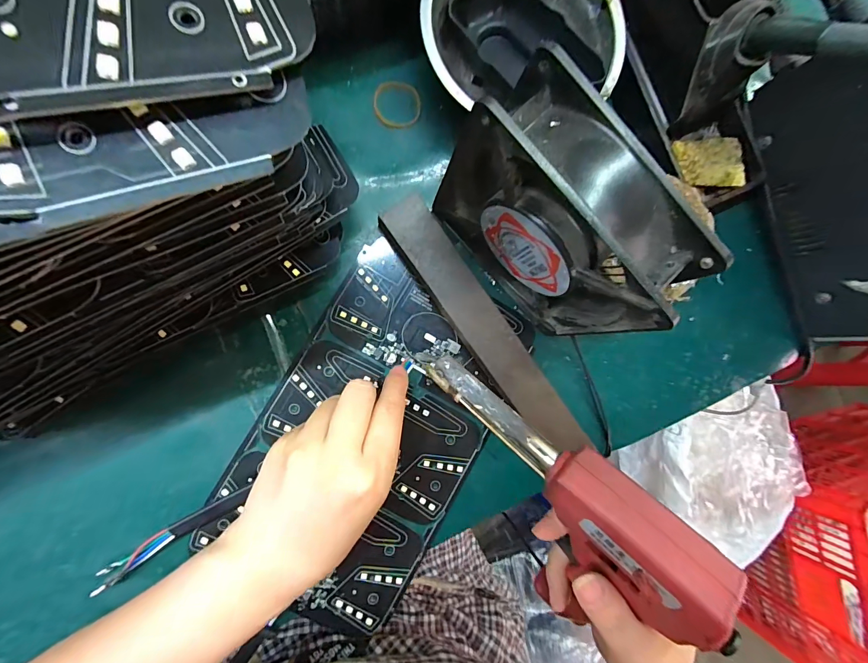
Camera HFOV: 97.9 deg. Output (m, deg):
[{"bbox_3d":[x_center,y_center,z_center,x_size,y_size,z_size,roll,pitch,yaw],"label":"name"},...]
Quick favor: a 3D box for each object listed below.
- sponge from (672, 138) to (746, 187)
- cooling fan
[{"bbox_3d":[0.191,-0.118,0.263,0.050,0.006,0.034,-3,89,-8],"label":"sponge"},{"bbox_3d":[0.060,-0.054,0.205,0.042,0.119,0.125,-44,95,-7],"label":"cooling fan"}]

